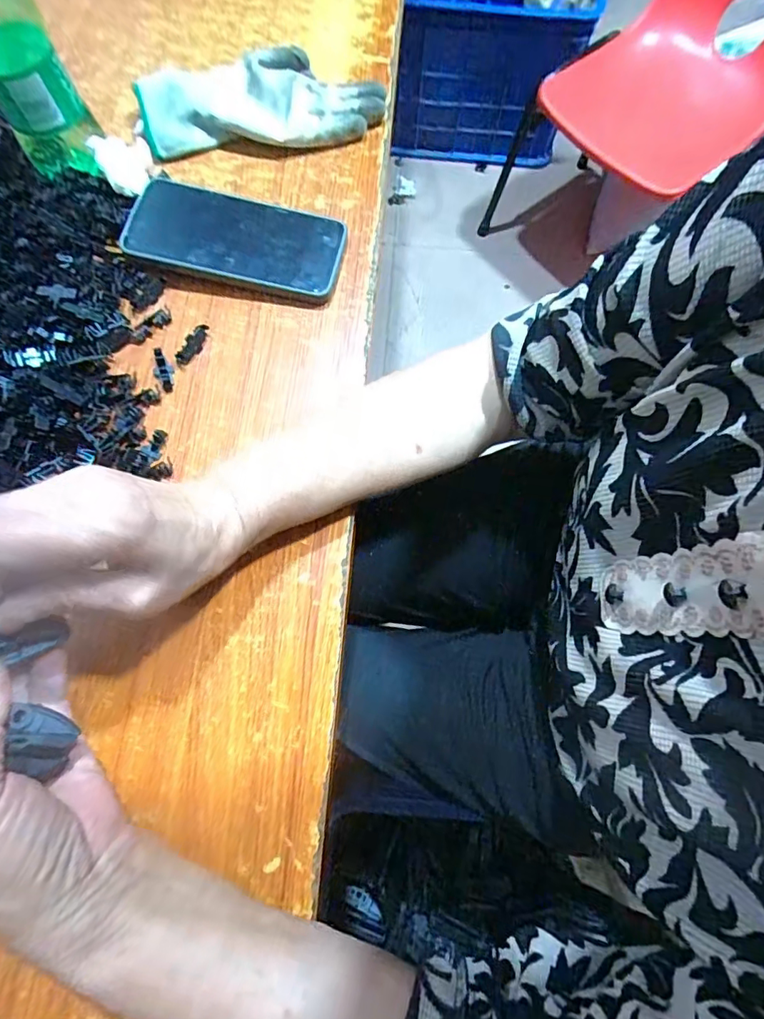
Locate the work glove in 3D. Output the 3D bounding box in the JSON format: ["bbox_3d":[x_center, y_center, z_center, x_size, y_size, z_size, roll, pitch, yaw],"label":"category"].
[{"bbox_3d":[-0.103,-0.360,0.426,0.203,0.027,0.093,-6,70,-5],"label":"work glove"}]

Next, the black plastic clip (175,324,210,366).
[{"bbox_3d":[-0.141,-0.123,0.362,0.011,0.007,0.036,27,71,7],"label":"black plastic clip"}]

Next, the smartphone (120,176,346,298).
[{"bbox_3d":[-0.113,-0.214,0.380,0.160,0.008,0.078,11,70,-1],"label":"smartphone"}]

